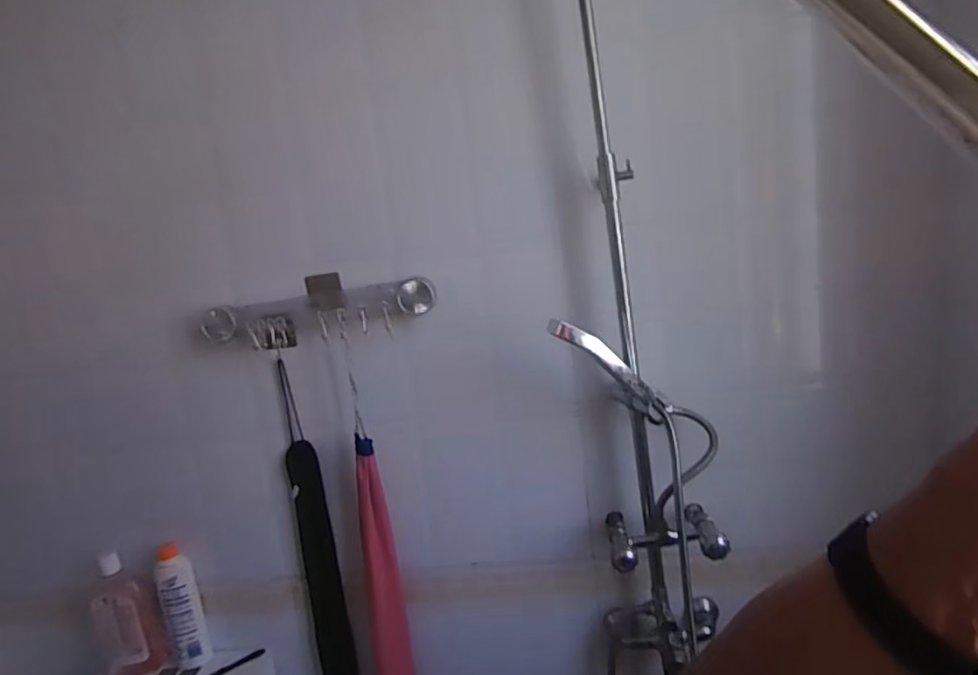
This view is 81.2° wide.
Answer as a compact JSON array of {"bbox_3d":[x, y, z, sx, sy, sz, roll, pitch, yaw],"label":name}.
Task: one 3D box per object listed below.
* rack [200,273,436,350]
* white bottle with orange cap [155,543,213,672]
[{"bbox_3d":[-0.297,-0.044,0.998,0.411,0.099,0.064,-6,10,4],"label":"rack"},{"bbox_3d":[-0.594,0.522,1.105,0.067,0.231,0.058,-13,12,-31],"label":"white bottle with orange cap"}]

